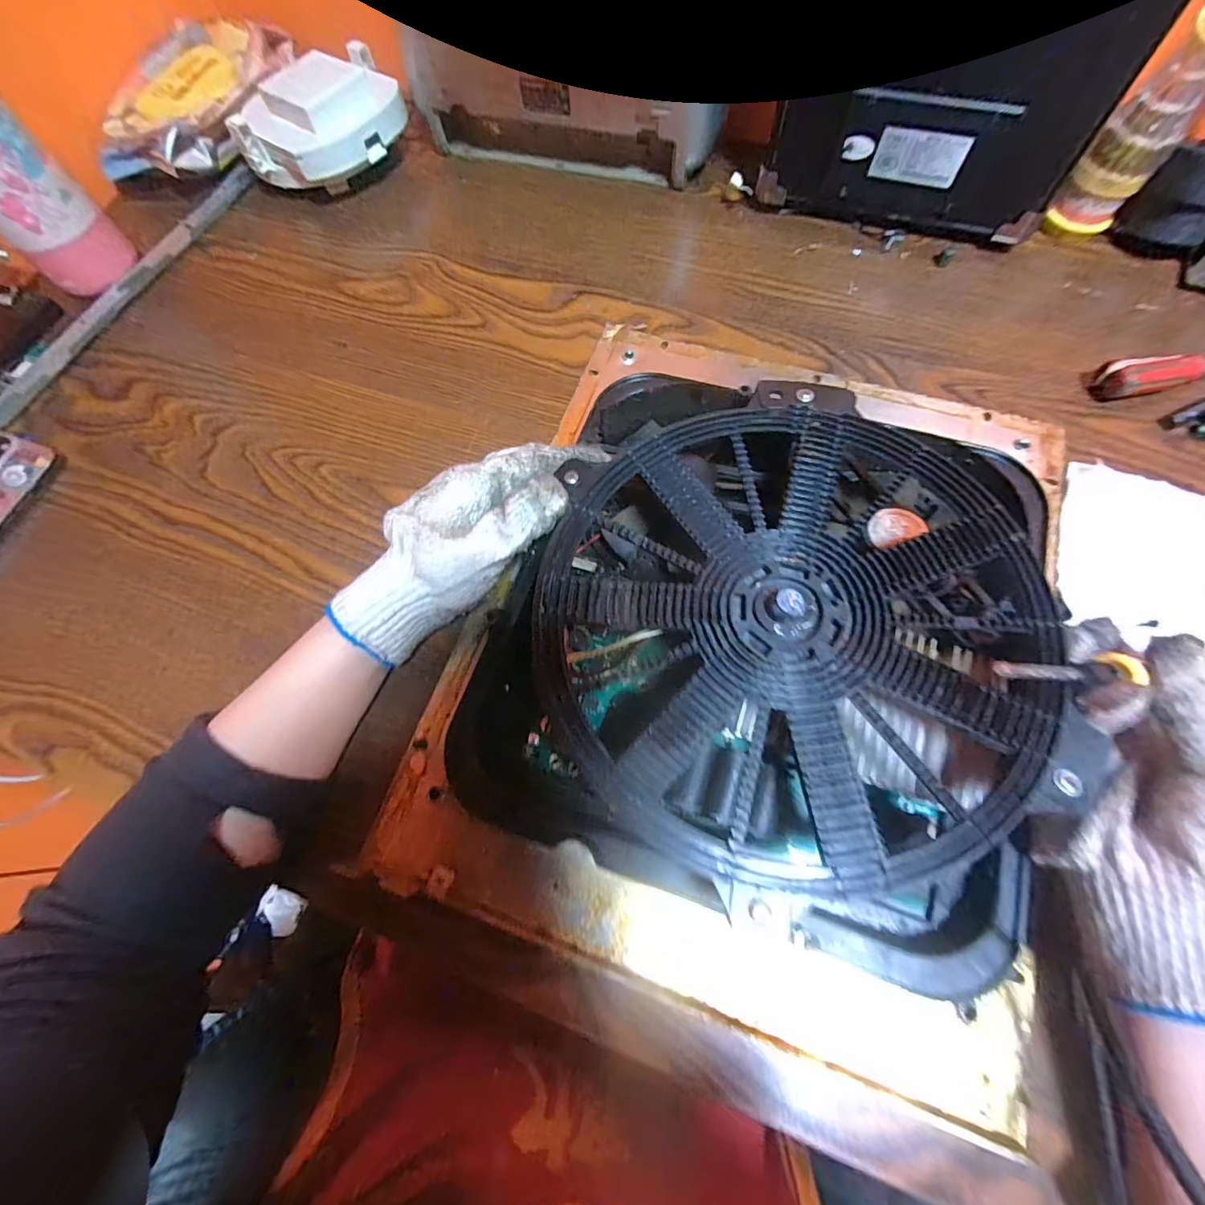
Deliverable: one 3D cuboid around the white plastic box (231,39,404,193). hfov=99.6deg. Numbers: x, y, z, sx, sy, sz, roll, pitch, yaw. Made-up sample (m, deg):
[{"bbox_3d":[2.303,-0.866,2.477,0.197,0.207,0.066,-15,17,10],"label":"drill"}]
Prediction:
[{"bbox_3d":[-0.239,-0.415,0.452,0.090,0.079,0.139,37,75,15],"label":"white plastic box"}]

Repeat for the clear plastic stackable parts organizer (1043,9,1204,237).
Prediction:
[{"bbox_3d":[0.375,-0.322,0.361,0.037,0.118,0.043,-38,72,-11],"label":"clear plastic stackable parts organizer"}]

